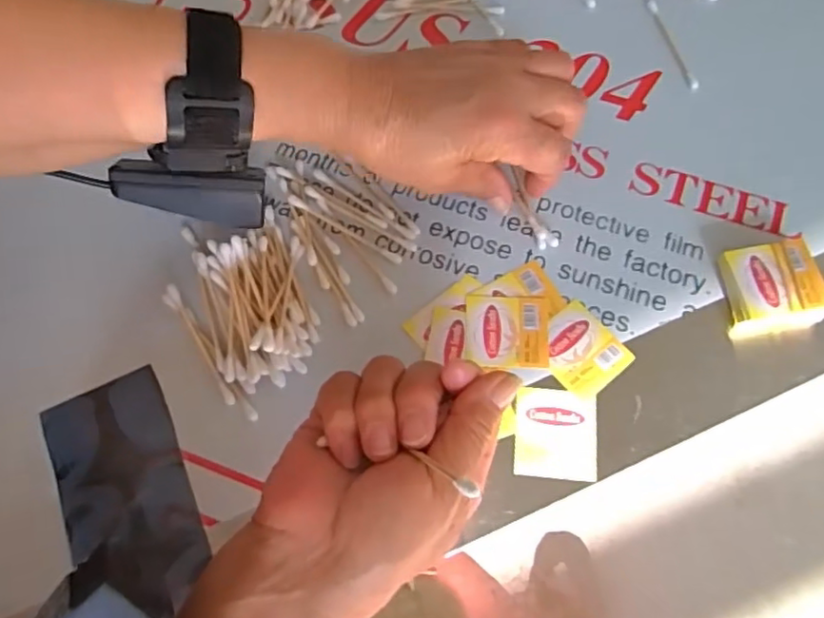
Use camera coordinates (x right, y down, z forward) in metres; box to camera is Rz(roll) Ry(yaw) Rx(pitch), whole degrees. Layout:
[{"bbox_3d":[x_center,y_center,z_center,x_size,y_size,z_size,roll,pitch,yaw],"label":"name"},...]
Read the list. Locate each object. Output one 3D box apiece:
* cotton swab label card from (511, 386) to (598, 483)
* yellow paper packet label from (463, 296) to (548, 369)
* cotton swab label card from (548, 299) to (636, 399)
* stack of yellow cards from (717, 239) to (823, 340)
[{"bbox_3d":[0.072,0.062,0.306,0.040,0.004,0.043,5,70,1],"label":"cotton swab label card"},{"bbox_3d":[0.050,0.011,0.325,0.043,0.004,0.039,3,70,0],"label":"yellow paper packet label"},{"bbox_3d":[0.088,0.021,0.320,0.038,0.004,0.043,-37,74,-13],"label":"cotton swab label card"},{"bbox_3d":[0.189,-0.011,0.325,0.046,0.018,0.044,-8,70,-4],"label":"stack of yellow cards"}]

